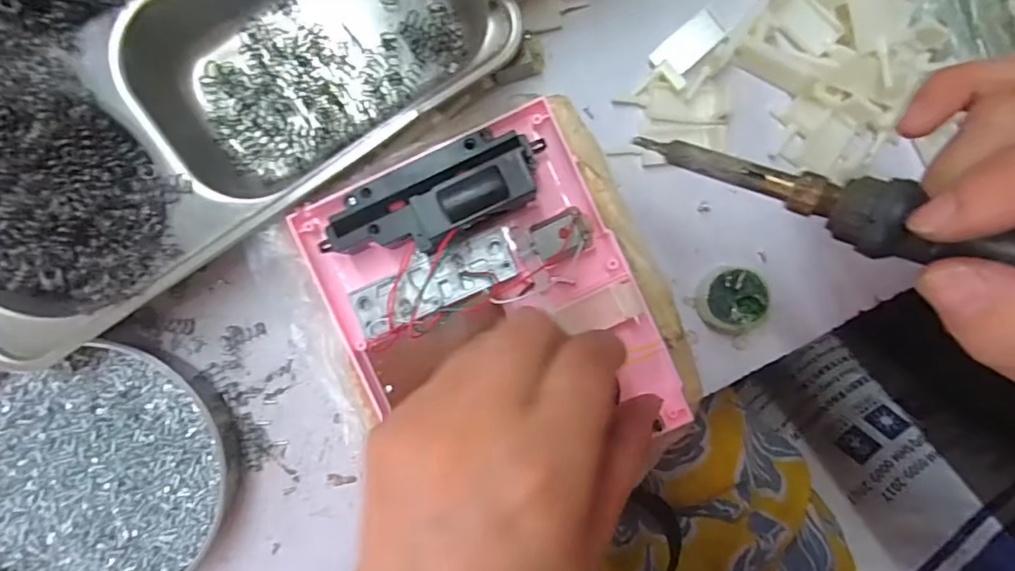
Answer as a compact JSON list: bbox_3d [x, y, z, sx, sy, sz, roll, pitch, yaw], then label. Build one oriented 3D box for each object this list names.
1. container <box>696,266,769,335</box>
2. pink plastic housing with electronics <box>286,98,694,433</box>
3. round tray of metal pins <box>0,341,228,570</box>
[{"bbox_3d":[0.118,0.009,0.269,0.031,0.015,0.036,-24,93,0],"label":"container"},{"bbox_3d":[-0.009,0.010,0.231,0.130,0.040,0.150,-24,91,1],"label":"pink plastic housing with electronics"},{"bbox_3d":[-0.209,0.100,0.265,0.122,0.023,0.129,0,92,-1],"label":"round tray of metal pins"}]

